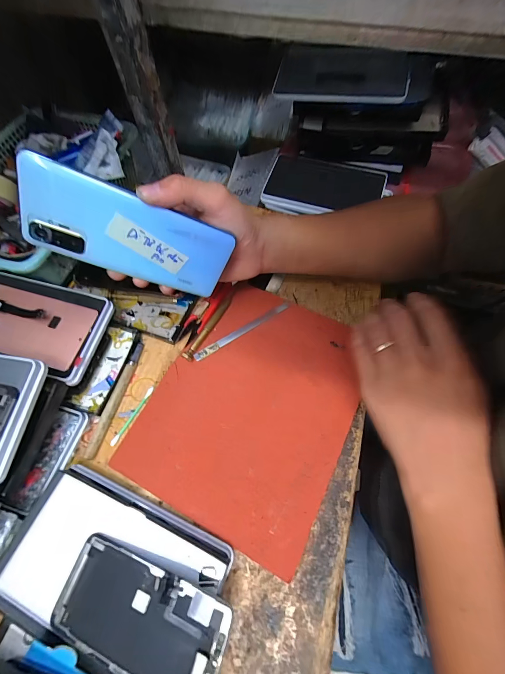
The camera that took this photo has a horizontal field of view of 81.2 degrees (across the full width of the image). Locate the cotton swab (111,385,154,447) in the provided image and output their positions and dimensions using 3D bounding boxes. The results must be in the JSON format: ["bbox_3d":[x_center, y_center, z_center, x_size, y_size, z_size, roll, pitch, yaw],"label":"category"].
[{"bbox_3d":[-0.130,0.085,0.320,0.006,0.004,0.069,26,70,13],"label":"cotton swab"}]

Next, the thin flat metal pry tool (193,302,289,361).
[{"bbox_3d":[-0.010,-0.008,0.351,0.129,0.004,0.009,-30,69,-10],"label":"thin flat metal pry tool"}]

